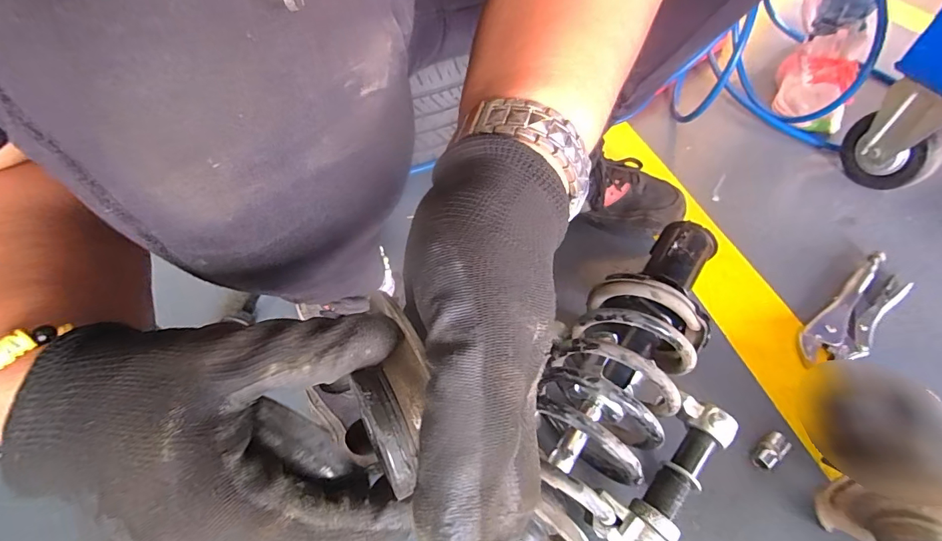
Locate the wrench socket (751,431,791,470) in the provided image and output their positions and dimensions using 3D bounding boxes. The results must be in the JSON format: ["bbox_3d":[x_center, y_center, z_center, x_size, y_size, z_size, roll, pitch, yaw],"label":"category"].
[{"bbox_3d":[0.308,0.186,0.445,0.040,0.023,0.019,-32,60,-21],"label":"wrench socket"}]

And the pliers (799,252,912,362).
[{"bbox_3d":[0.488,0.053,0.547,0.210,0.024,0.058,-33,60,-22],"label":"pliers"}]

